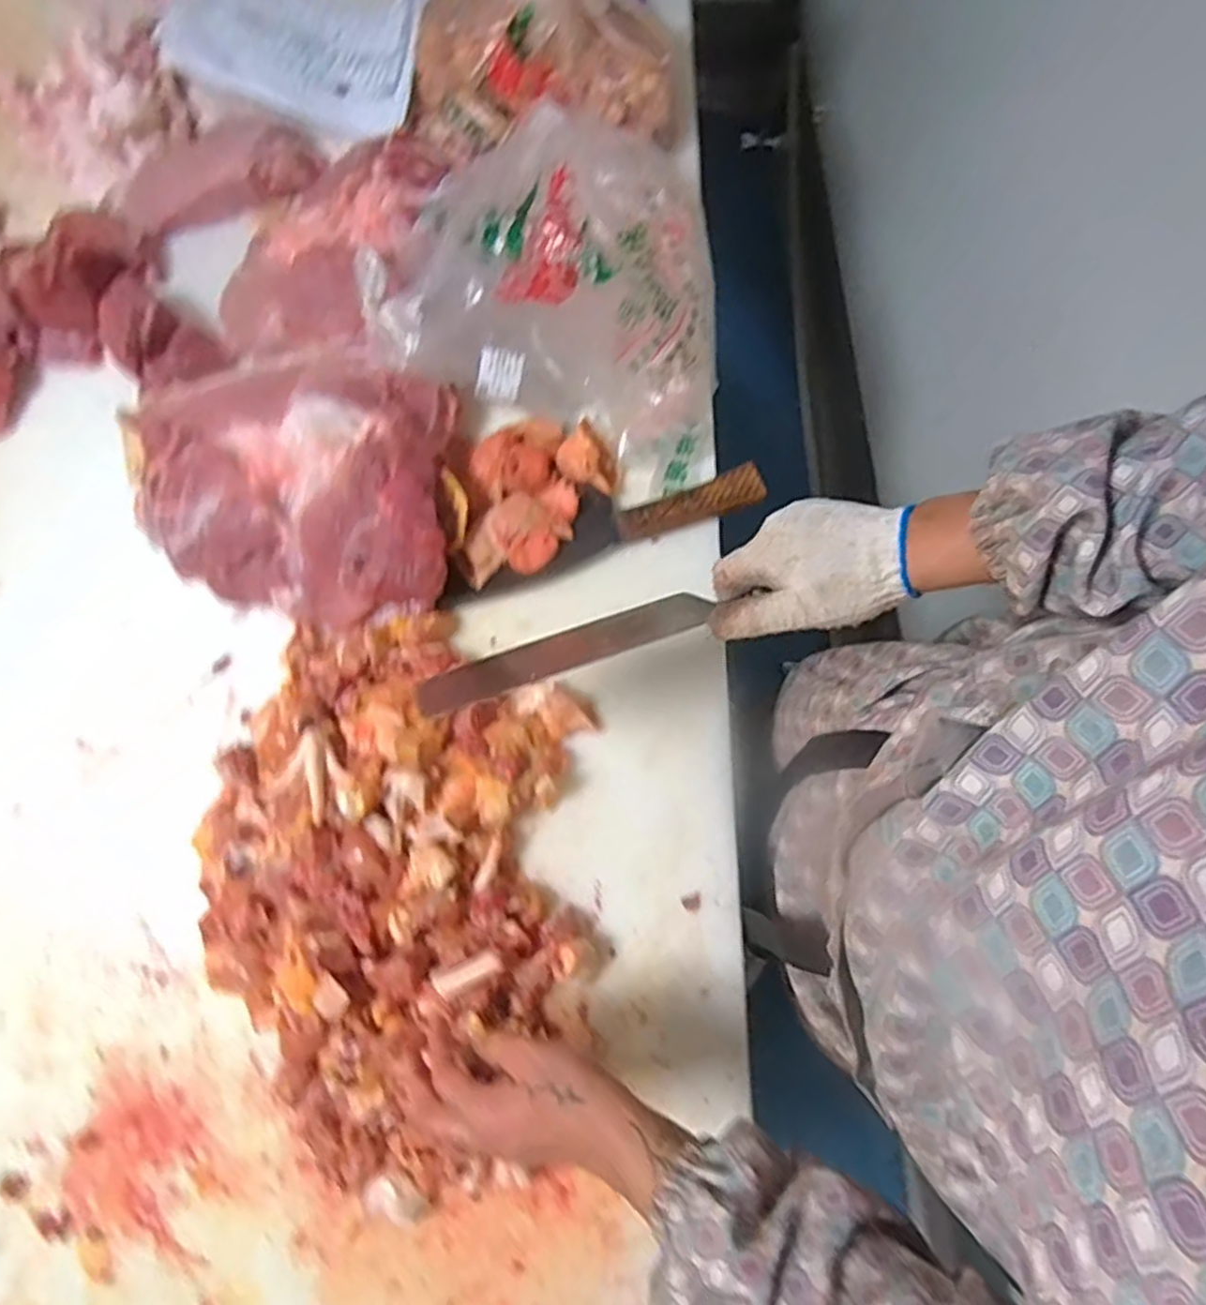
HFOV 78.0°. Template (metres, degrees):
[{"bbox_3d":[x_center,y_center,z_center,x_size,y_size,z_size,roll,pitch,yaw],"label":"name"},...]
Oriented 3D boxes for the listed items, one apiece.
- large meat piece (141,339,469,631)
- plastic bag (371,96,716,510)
[{"bbox_3d":[-0.290,-0.167,0.701,0.284,0.089,0.262,1,75,-2],"label":"large meat piece"},{"bbox_3d":[-0.021,-0.376,0.747,0.330,0.160,0.358,15,75,2],"label":"plastic bag"}]

